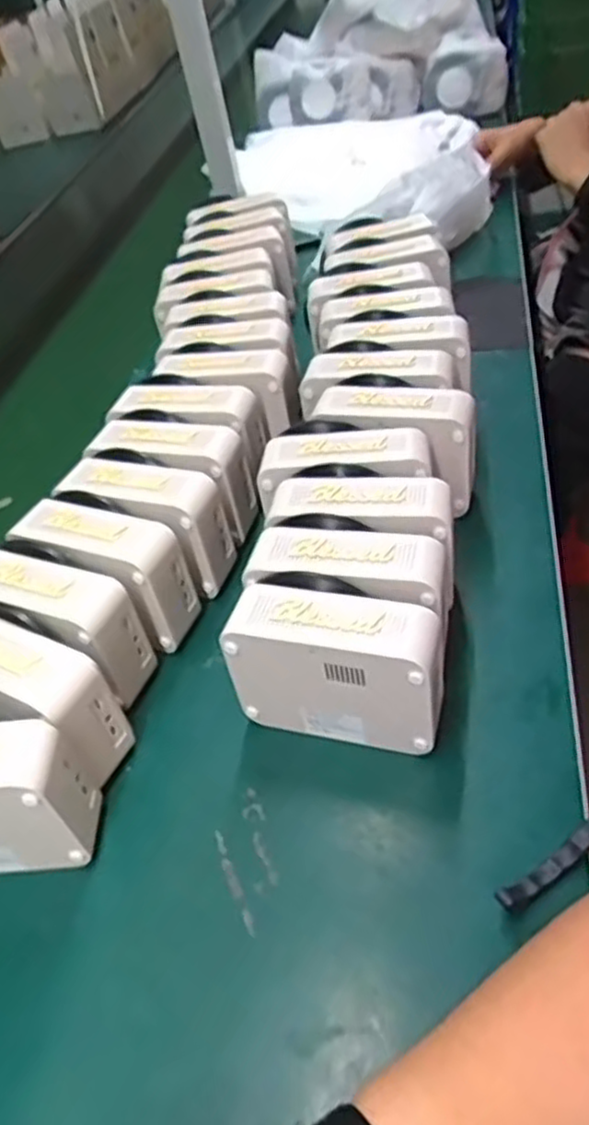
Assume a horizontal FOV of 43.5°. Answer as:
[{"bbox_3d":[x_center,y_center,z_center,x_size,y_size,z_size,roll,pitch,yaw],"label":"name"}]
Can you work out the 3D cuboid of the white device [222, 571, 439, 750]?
[{"bbox_3d":[0.031,0.064,0.468,0.131,0.101,0.058,7,48,19],"label":"white device"}]

